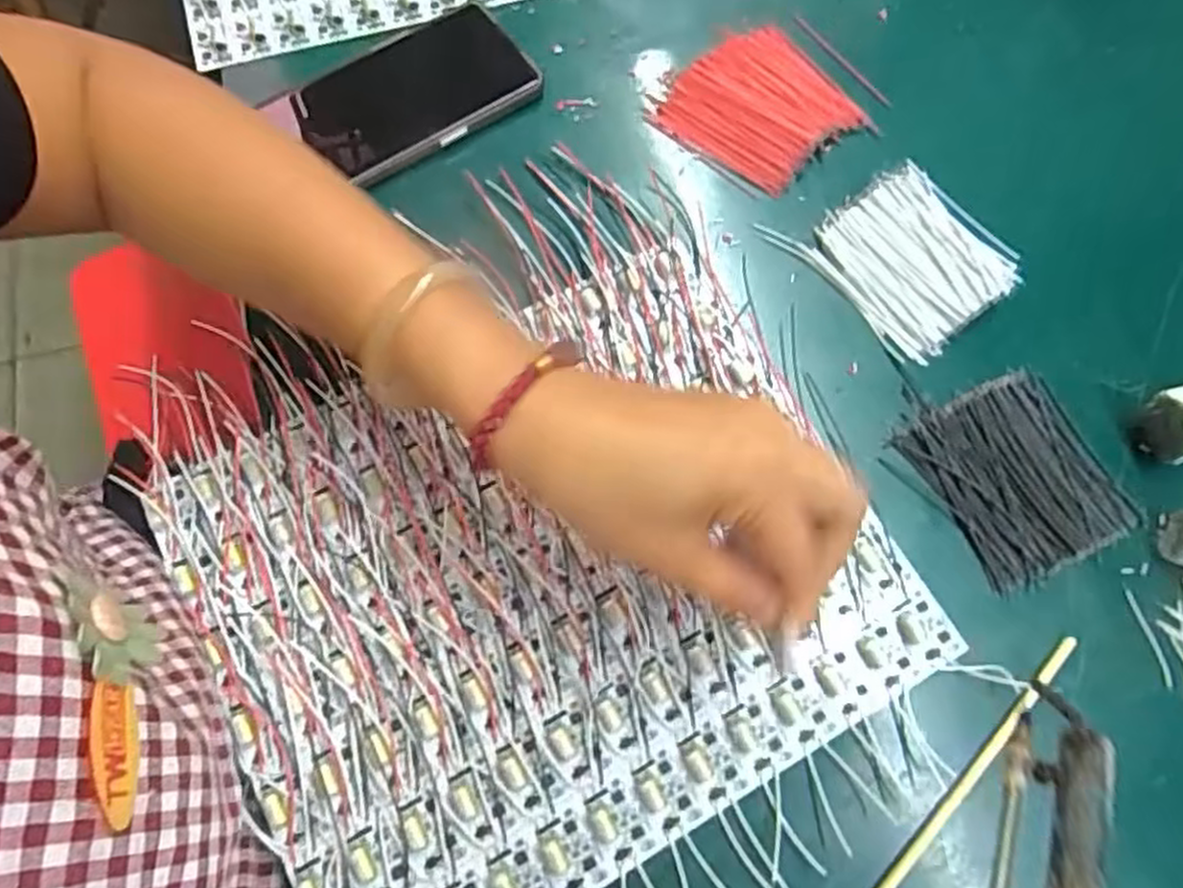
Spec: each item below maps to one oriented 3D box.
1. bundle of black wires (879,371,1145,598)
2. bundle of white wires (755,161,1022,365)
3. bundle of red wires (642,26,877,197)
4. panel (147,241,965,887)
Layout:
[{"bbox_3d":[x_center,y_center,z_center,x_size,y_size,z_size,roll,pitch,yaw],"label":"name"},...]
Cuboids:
[{"bbox_3d":[0.198,0.014,0.354,0.086,0.010,0.091,-27,78,-5],"label":"bundle of black wires"},{"bbox_3d":[0.163,-0.099,0.392,0.091,0.012,0.099,-34,79,-7],"label":"bundle of white wires"},{"bbox_3d":[0.094,-0.188,0.423,0.094,0.010,0.090,-41,80,-8],"label":"bundle of red wires"},{"bbox_3d":[-0.020,0.060,0.337,0.281,0.012,0.238,-28,75,-9],"label":"panel"}]

